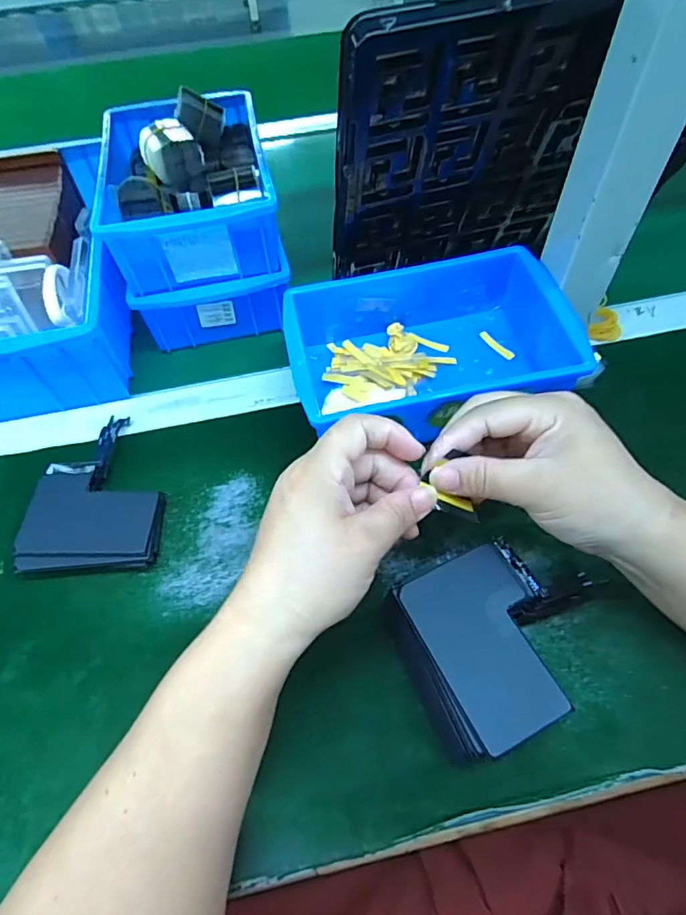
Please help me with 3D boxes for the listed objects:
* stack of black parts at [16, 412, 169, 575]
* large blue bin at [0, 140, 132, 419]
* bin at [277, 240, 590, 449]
[{"bbox_3d":[-0.170,0.022,0.363,0.085,0.022,0.123,-5,55,-1],"label":"stack of black parts"},{"bbox_3d":[-0.300,-0.165,0.461,0.191,0.083,0.293,-10,55,-4],"label":"large blue bin"},{"bbox_3d":[0.063,-0.081,0.394,0.201,0.071,0.139,-10,55,-4],"label":"bin"}]

